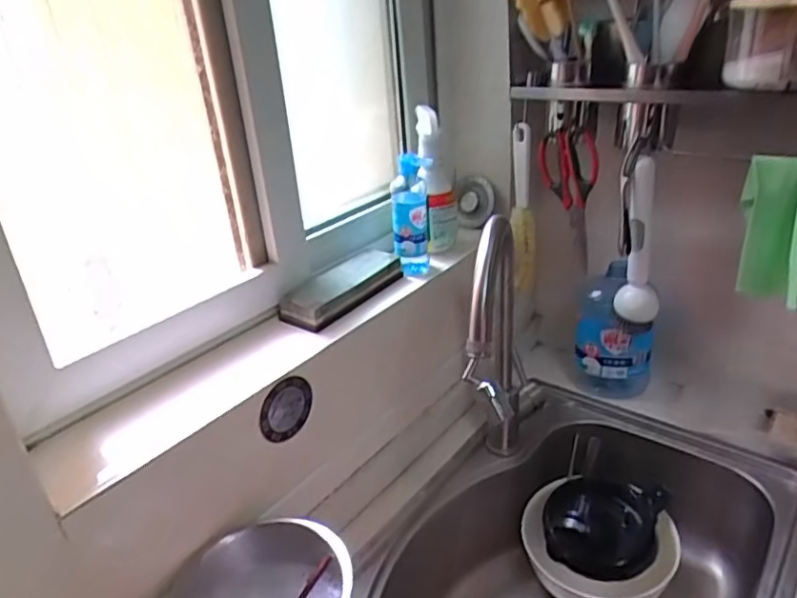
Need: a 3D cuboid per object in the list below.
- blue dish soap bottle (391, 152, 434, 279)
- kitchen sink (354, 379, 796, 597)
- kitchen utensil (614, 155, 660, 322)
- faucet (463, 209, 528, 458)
[{"bbox_3d":[0.020,-0.119,0.876,0.055,0.171,0.043,-5,26,1],"label":"blue dish soap bottle"},{"bbox_3d":[0.230,0.391,0.798,0.413,0.221,0.579,17,34,39],"label":"kitchen sink"},{"bbox_3d":[0.342,-0.084,0.861,0.053,0.224,0.062,7,28,24],"label":"kitchen utensil"},{"bbox_3d":[0.119,0.099,0.746,0.044,0.384,0.267,0,26,12],"label":"faucet"}]

